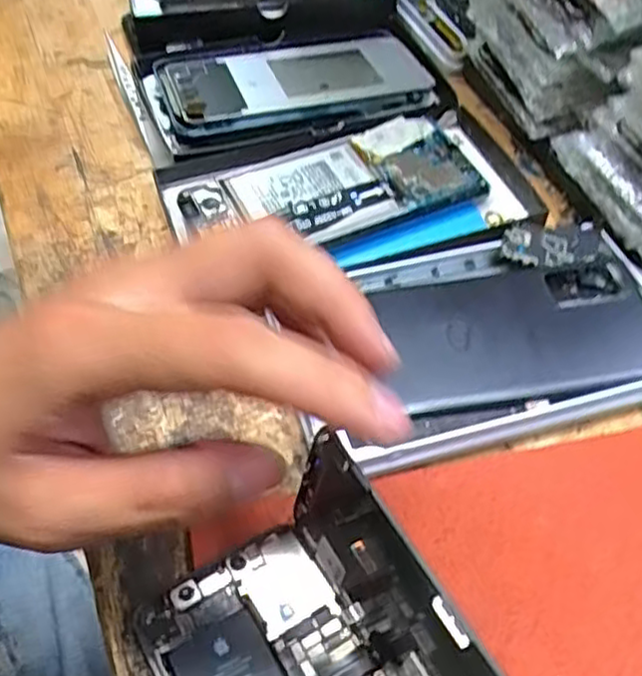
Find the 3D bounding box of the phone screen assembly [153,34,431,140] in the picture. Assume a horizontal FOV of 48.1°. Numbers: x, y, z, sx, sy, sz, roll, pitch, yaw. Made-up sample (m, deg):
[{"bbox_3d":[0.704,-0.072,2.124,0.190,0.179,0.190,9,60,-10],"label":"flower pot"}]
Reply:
[{"bbox_3d":[-0.014,-0.158,0.442,0.159,0.013,0.074,-11,61,-14],"label":"phone screen assembly"}]

